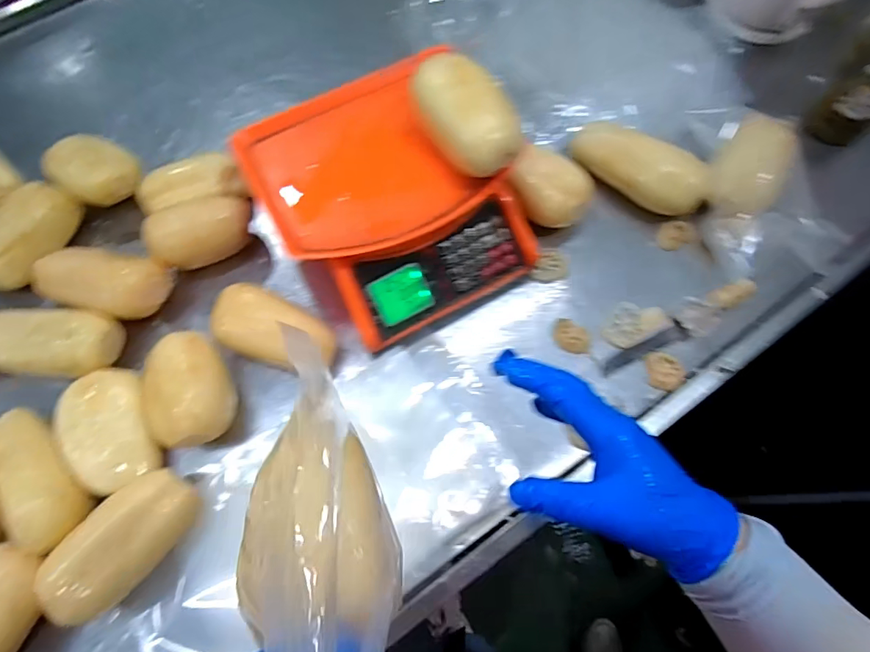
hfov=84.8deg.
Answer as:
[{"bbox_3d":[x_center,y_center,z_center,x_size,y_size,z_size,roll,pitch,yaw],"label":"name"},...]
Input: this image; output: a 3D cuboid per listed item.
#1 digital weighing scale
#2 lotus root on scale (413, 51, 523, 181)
[{"bbox_3d":[-0.055,-0.141,0.568,0.250,0.124,0.278,-30,71,-10],"label":"digital weighing scale"},{"bbox_3d":[0.036,-0.223,0.509,0.078,0.056,0.133,-34,92,21],"label":"lotus root on scale"}]

